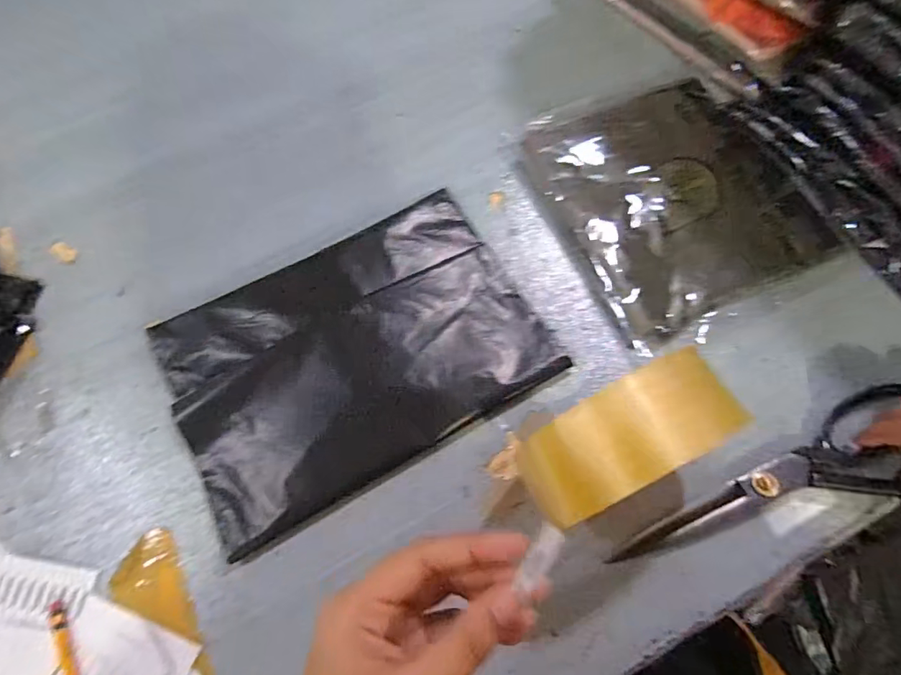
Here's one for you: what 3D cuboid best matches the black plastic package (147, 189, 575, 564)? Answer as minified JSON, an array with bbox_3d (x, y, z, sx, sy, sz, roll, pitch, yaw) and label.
[{"bbox_3d":[-0.075,0.010,0.382,0.268,0.030,0.185,-28,69,-8],"label":"black plastic package"}]

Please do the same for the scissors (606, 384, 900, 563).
[{"bbox_3d":[0.221,0.097,0.340,0.234,0.021,0.064,-20,68,-3],"label":"scissors"}]

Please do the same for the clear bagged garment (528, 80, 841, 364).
[{"bbox_3d":[0.196,-0.125,0.427,0.205,0.024,0.232,-19,68,-5],"label":"clear bagged garment"}]

